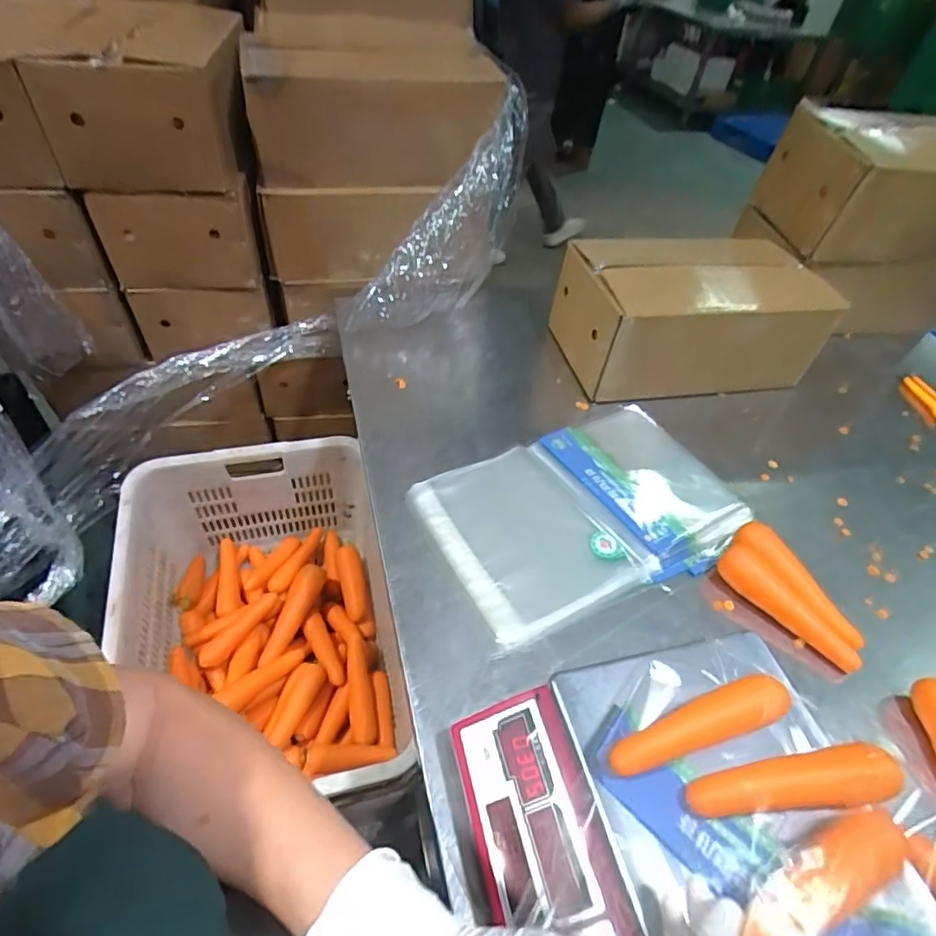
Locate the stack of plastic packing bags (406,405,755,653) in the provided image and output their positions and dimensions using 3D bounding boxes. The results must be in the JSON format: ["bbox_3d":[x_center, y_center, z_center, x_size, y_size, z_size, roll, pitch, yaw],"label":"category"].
[{"bbox_3d":[0.173,0.053,0.780,0.461,0.020,0.285,-23,52,-25],"label":"stack of plastic packing bags"}]

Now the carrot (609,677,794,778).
[{"bbox_3d":[0.191,0.212,0.454,0.156,0.035,0.036,-13,49,-17],"label":"carrot"}]

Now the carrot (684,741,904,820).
[{"bbox_3d":[0.253,0.244,0.427,0.168,0.041,0.040,-1,45,-11],"label":"carrot"}]

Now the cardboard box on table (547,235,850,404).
[{"bbox_3d":[0.397,-0.265,0.989,0.447,0.193,0.219,-3,47,-12],"label":"cardboard box on table"}]

